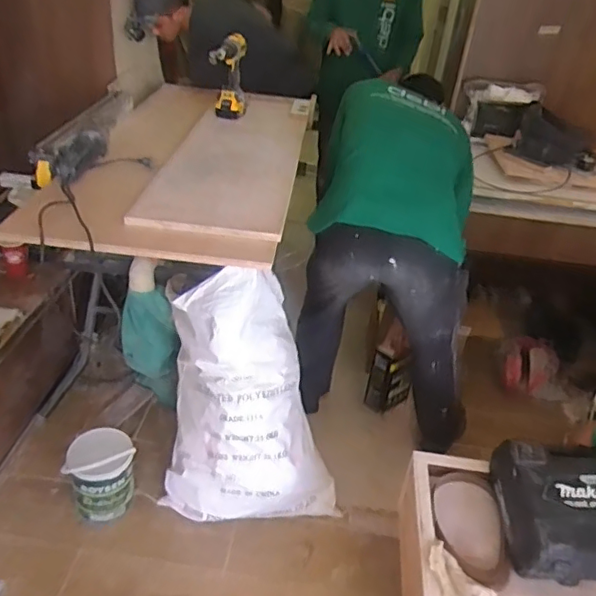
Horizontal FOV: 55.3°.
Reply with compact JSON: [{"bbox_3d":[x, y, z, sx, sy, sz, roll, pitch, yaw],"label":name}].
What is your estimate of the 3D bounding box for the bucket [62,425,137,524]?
[{"bbox_3d":[-0.568,0.518,1.649,0.185,0.234,0.152,-4,35,-16],"label":"bucket"}]

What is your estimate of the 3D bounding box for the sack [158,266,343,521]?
[{"bbox_3d":[-0.114,0.289,1.560,0.482,0.646,0.285,1,33,-8],"label":"sack"}]

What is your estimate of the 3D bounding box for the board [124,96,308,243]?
[{"bbox_3d":[-0.170,-0.400,1.577,0.344,0.064,0.866,14,40,-4],"label":"board"}]

